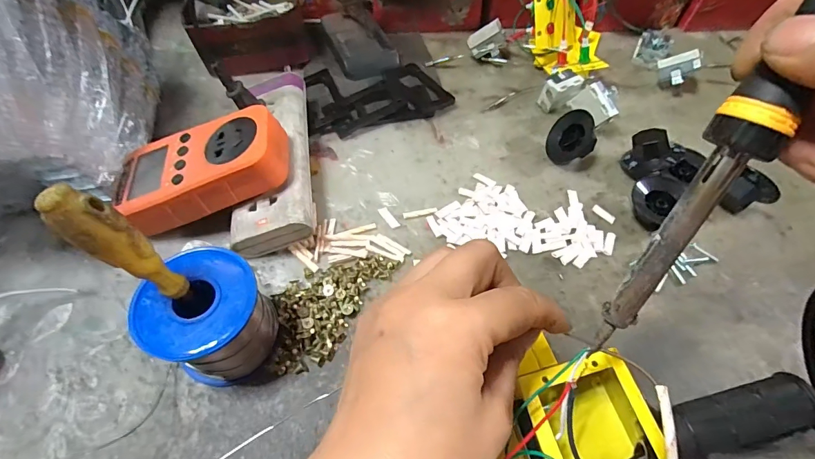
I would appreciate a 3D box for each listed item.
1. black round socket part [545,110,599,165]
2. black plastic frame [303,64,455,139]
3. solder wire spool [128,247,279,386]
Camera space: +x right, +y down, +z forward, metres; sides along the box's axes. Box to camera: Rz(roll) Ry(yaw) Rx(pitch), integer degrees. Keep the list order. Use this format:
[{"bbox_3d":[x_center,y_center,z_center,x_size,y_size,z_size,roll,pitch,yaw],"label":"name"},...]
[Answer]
[{"bbox_3d":[0.150,-0.084,0.364,0.018,0.048,0.042,3,49,-42],"label":"black round socket part"},{"bbox_3d":[-0.034,-0.139,0.405,0.139,0.017,0.083,-17,59,-13],"label":"black plastic frame"},{"bbox_3d":[-0.117,0.055,0.241,0.061,0.065,0.059,1,57,-1],"label":"solder wire spool"}]

